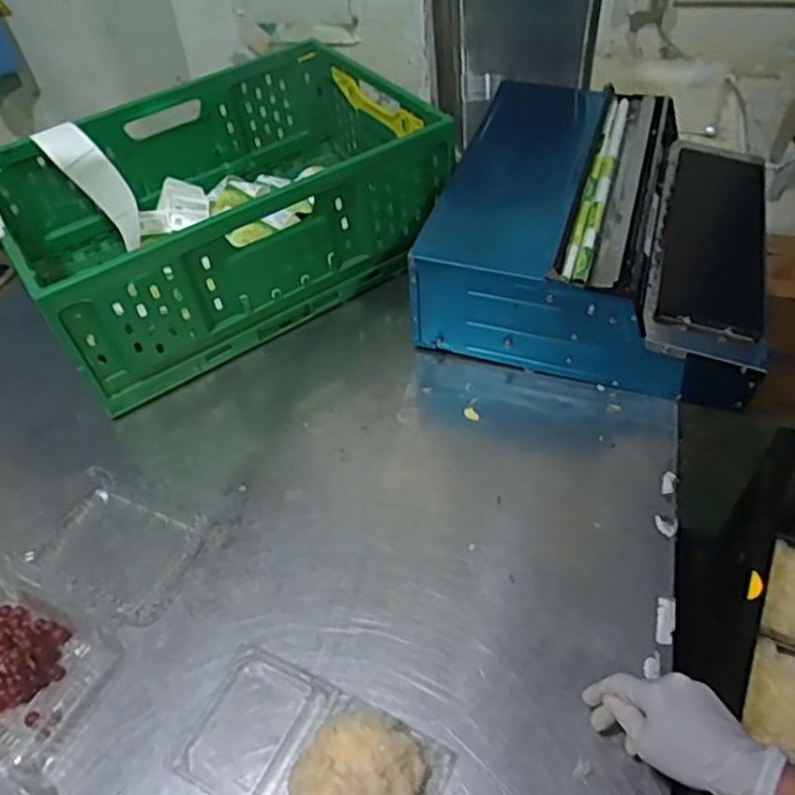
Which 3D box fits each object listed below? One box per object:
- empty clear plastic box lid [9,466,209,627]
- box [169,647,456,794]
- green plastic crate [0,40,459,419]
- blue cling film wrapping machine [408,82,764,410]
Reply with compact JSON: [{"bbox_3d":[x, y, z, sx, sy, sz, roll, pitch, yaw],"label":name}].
[{"bbox_3d":[-0.321,0.170,0.750,0.178,0.021,0.139,17,53,18],"label":"empty clear plastic box lid"},{"bbox_3d":[-0.081,0.317,0.586,0.231,0.051,0.125,19,53,20],"label":"box"},{"bbox_3d":[-0.262,-0.293,1.014,0.590,0.212,0.399,-29,53,-19],"label":"green plastic crate"},{"bbox_3d":[0.289,-0.264,0.959,0.451,0.171,0.517,10,51,13],"label":"blue cling film wrapping machine"}]

